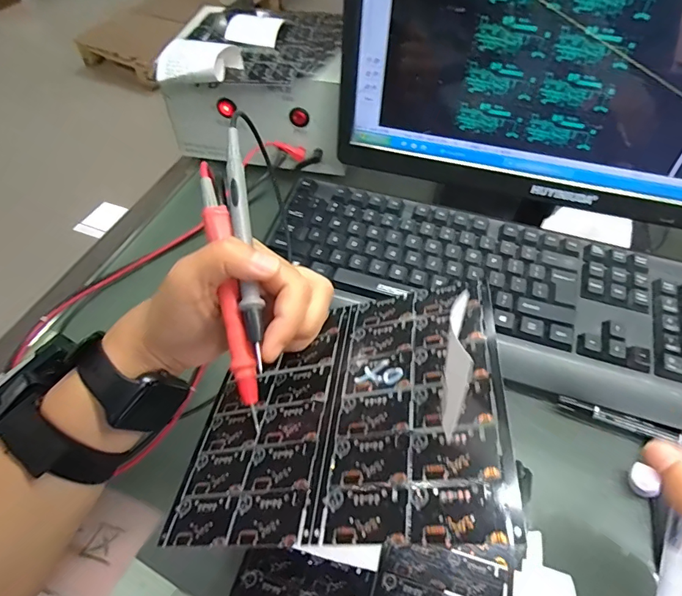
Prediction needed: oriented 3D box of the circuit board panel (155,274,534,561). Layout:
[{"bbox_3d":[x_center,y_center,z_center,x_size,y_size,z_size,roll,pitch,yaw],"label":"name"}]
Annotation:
[{"bbox_3d":[-0.001,0.054,0.232,0.163,0.004,0.139,-11,40,23],"label":"circuit board panel"}]

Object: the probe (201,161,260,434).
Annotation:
[{"bbox_3d":[-0.062,-0.005,0.248,0.014,0.011,0.148,-11,79,-10],"label":"probe"}]

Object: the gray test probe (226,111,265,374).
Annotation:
[{"bbox_3d":[-0.056,-0.037,0.251,0.012,0.008,0.152,-8,75,-7],"label":"gray test probe"}]

